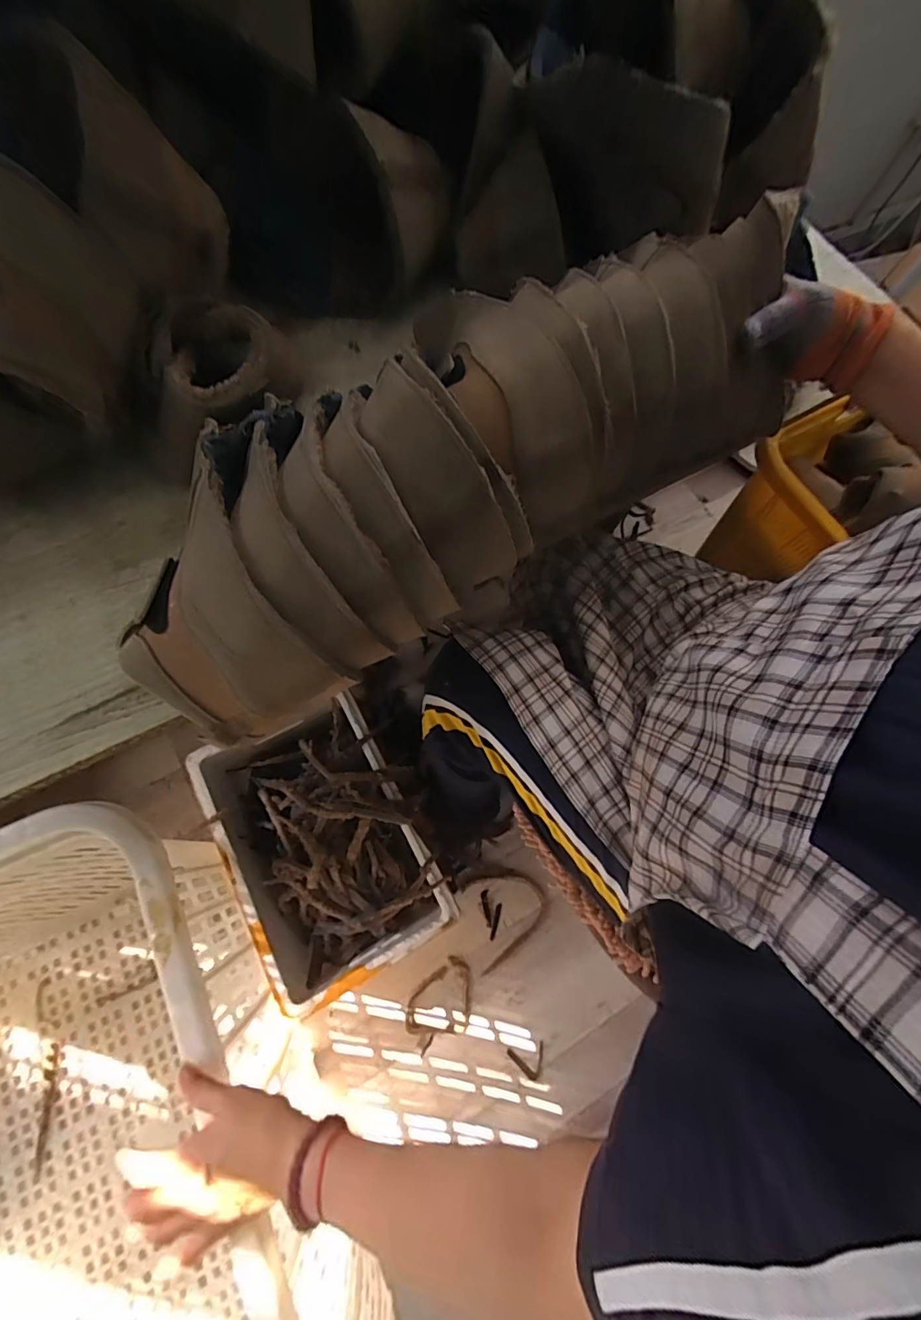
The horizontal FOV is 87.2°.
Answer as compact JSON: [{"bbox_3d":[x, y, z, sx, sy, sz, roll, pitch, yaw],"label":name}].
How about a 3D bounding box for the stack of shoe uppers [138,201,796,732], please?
[{"bbox_3d":[0.011,-0.152,0.378,0.541,0.150,0.185,-34,79,-15],"label":"stack of shoe uppers"}]

